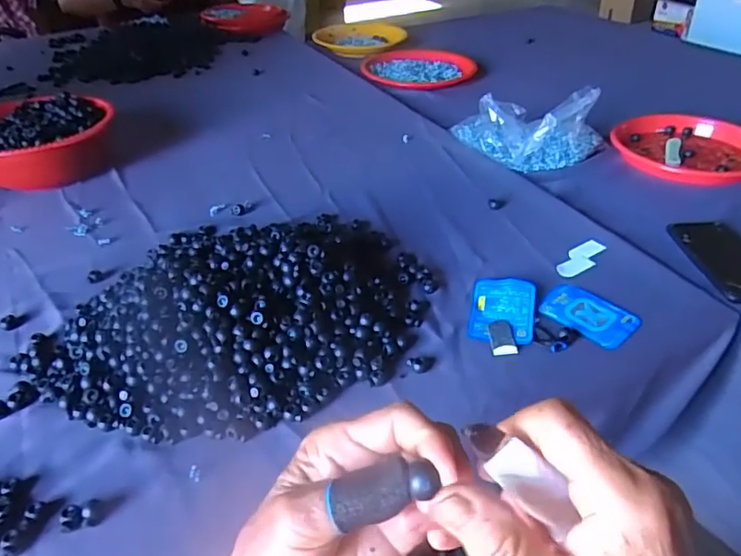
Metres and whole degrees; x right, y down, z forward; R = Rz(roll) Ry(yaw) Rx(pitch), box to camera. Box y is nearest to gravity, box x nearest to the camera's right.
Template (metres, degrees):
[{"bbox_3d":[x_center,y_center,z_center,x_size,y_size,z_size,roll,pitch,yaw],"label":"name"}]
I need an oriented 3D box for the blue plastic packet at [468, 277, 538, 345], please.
[{"bbox_3d":[0.144,0.032,0.620,0.067,0.013,0.099,8,38,12],"label":"blue plastic packet"}]

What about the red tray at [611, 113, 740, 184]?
[{"bbox_3d":[0.499,-0.218,0.924,0.182,0.035,0.218,-16,40,-19],"label":"red tray"}]

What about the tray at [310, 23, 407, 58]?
[{"bbox_3d":[-0.043,-0.636,1.509,0.221,0.029,0.209,31,47,34],"label":"tray"}]

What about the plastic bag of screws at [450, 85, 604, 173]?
[{"bbox_3d":[0.246,-0.252,0.922,0.242,0.101,0.152,13,40,18],"label":"plastic bag of screws"}]

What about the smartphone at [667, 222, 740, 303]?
[{"bbox_3d":[0.425,-0.023,0.686,0.081,0.007,0.158,-2,37,-2],"label":"smartphone"}]

